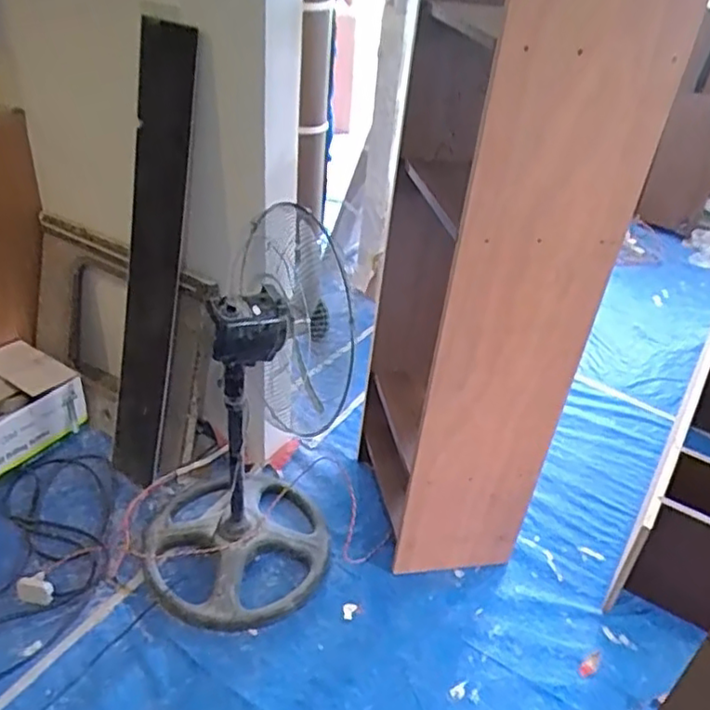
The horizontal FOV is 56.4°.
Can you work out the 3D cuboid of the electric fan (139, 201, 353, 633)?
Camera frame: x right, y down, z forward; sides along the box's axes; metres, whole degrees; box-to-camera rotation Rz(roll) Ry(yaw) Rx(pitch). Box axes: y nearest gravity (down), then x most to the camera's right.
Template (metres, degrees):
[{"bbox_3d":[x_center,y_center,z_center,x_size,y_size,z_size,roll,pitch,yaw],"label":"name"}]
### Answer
[{"bbox_3d":[-0.268,0.174,1.516,0.476,0.873,0.467,-10,37,-20],"label":"electric fan"}]

